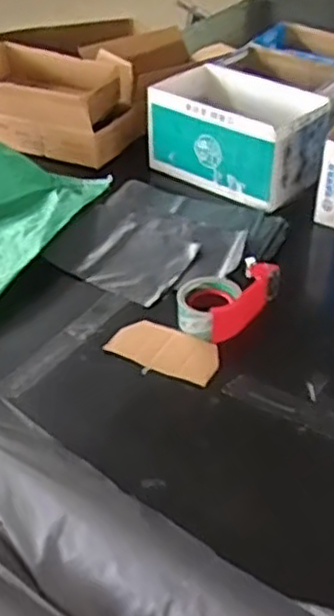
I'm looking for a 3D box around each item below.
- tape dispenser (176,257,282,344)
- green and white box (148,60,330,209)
[{"bbox_3d":[0.086,-0.017,1.059,0.115,0.048,0.178,24,42,28],"label":"tape dispenser"},{"bbox_3d":[0.125,-0.337,1.368,0.318,0.145,0.188,29,45,32],"label":"green and white box"}]

